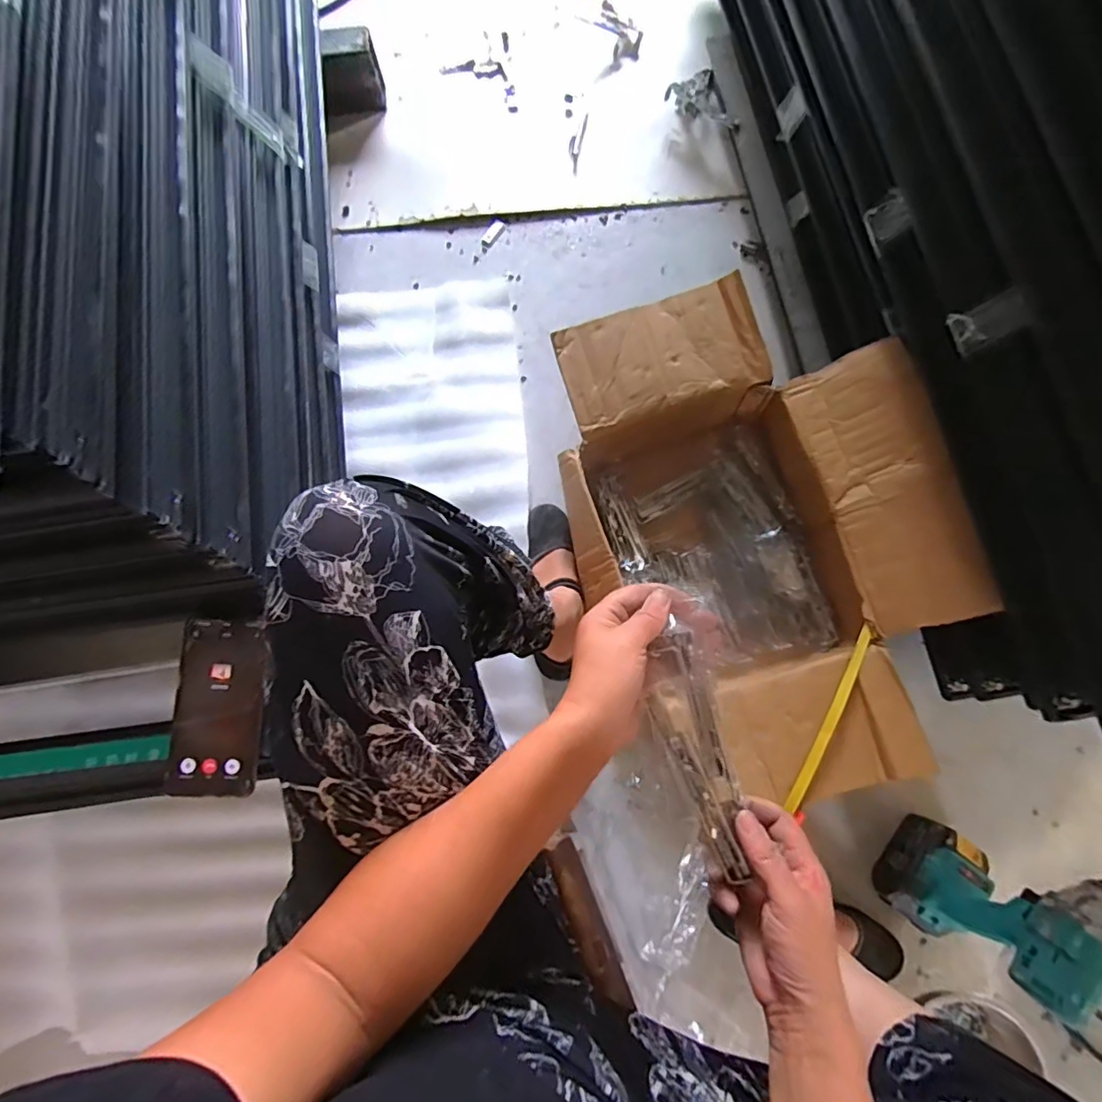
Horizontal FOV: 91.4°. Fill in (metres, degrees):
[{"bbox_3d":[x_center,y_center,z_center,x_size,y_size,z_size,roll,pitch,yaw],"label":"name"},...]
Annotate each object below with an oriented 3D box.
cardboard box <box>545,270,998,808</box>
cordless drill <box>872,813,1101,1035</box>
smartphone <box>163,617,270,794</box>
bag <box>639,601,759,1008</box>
[{"bbox_3d":[0.253,-0.022,0.720,0.418,0.213,0.615,-12,79,-2],"label":"cardboard box"},{"bbox_3d":[0.497,0.382,0.608,0.064,0.268,0.162,44,82,8],"label":"cordless drill"},{"bbox_3d":[-0.297,0.141,0.484,0.077,0.014,0.151,3,79,2],"label":"smartphone"},{"bbox_3d":[0.108,0.146,0.396,0.042,0.021,0.182,-15,88,-3],"label":"bag"}]

